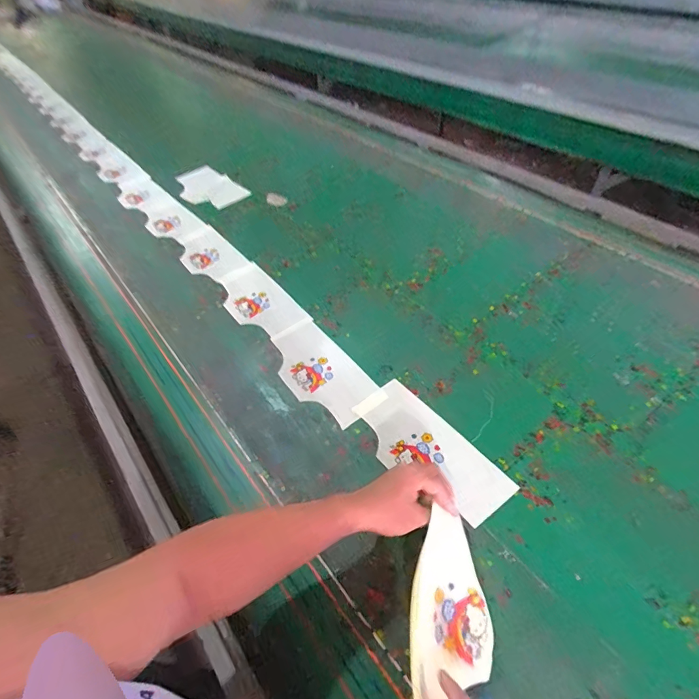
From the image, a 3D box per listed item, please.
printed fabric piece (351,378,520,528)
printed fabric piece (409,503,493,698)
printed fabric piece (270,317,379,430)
[{"bbox_3d":[0.130,0.171,0.709,0.133,0.007,0.283,-34,56,-22],"label":"printed fabric piece"},{"bbox_3d":[0.123,0.309,0.501,0.152,0.049,0.229,16,62,-12],"label":"printed fabric piece"},{"bbox_3d":[-0.063,0.044,0.843,0.133,0.011,0.274,-33,56,-19],"label":"printed fabric piece"}]

